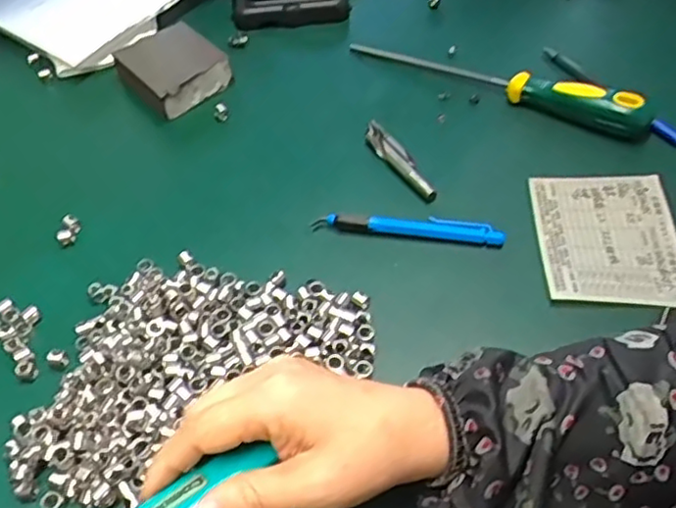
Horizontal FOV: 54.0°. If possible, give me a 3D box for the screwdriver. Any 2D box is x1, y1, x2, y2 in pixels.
[{"bbox_3d":[0.121,-0.141,0.522,0.240,0.035,0.023,23,56,21],"label":"screwdriver"}]

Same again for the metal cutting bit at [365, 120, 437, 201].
[{"bbox_3d":[0.045,-0.069,0.480,0.014,0.010,0.088,-26,54,-16],"label":"metal cutting bit"}]

